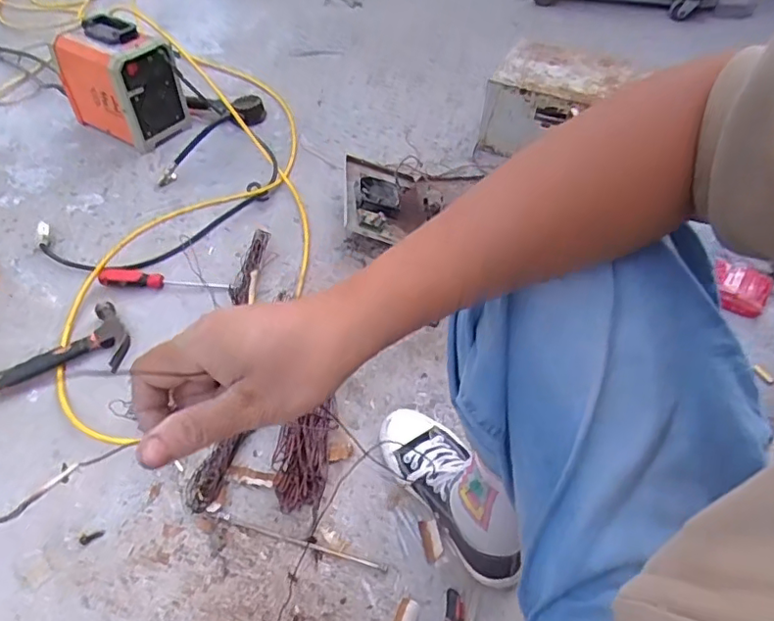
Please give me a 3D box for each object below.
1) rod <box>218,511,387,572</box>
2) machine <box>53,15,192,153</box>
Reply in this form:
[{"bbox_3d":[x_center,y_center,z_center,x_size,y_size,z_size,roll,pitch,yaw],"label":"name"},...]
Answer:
[{"bbox_3d":[-0.109,0.289,0.705,0.225,0.004,0.009,13,50,11],"label":"rod"},{"bbox_3d":[-0.561,-0.494,1.199,0.215,0.217,0.156,27,53,18],"label":"machine"}]

